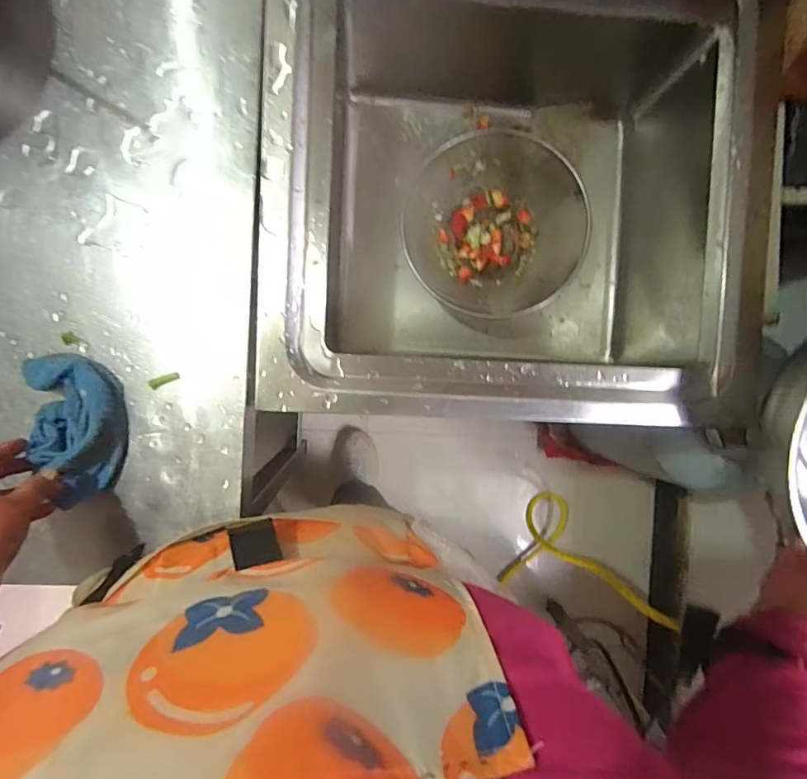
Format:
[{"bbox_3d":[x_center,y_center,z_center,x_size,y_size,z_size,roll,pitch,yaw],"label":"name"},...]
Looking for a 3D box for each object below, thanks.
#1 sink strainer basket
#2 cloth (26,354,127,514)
[{"bbox_3d":[0.134,-0.241,0.731,0.247,0.106,0.254,0,92,-5],"label":"sink strainer basket"},{"bbox_3d":[-0.344,0.042,0.513,0.093,0.040,0.152,-2,94,-7],"label":"cloth"}]

